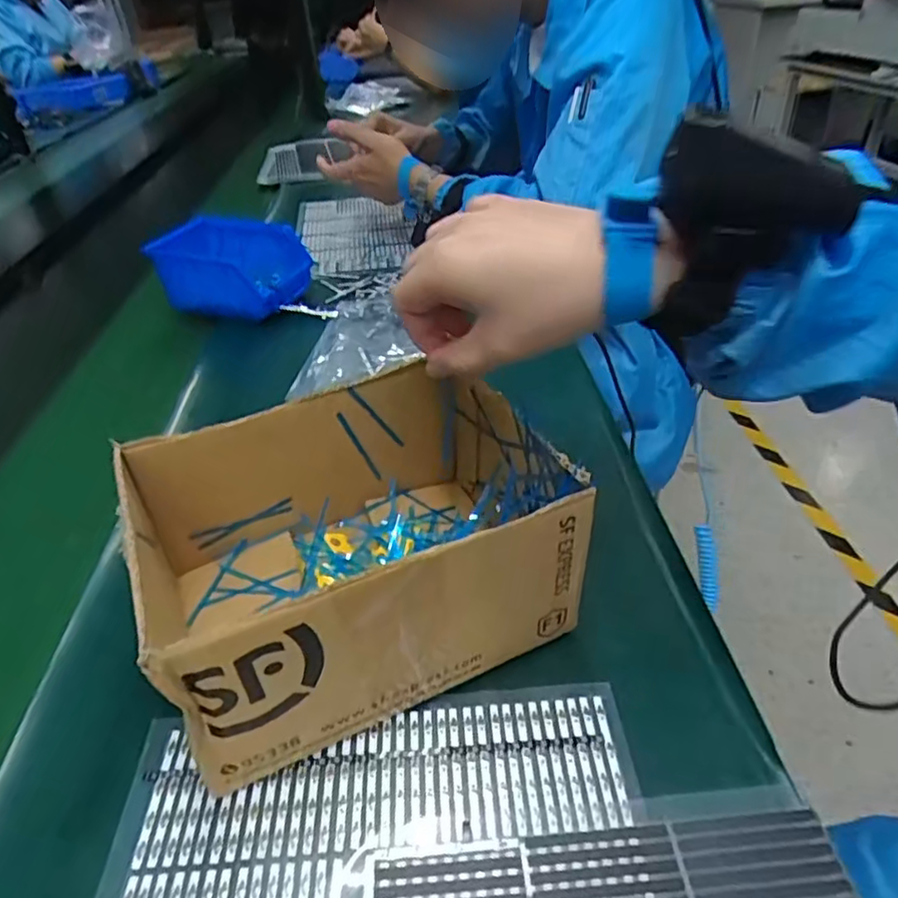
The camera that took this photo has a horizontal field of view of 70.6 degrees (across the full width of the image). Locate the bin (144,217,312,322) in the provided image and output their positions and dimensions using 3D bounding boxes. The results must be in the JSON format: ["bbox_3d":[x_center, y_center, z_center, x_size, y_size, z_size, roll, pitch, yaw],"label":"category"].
[{"bbox_3d":[-0.231,-0.193,0.689,0.140,0.083,0.111,7,39,15],"label":"bin"}]

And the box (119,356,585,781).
[{"bbox_3d":[-0.049,0.048,0.337,0.192,0.104,0.152,-20,40,-18],"label":"box"}]

